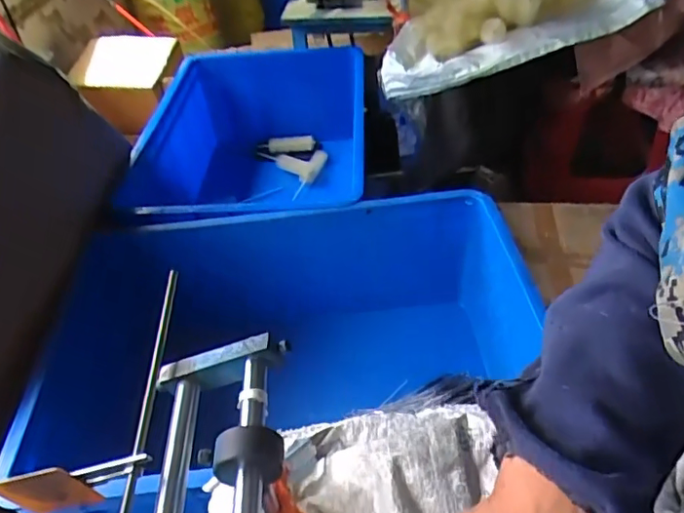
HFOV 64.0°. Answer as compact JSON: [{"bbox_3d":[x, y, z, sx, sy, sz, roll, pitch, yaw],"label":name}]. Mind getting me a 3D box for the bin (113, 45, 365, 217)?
[{"bbox_3d":[-0.156,-0.181,1.122,0.403,0.263,0.611,-2,43,4],"label":"bin"}]

